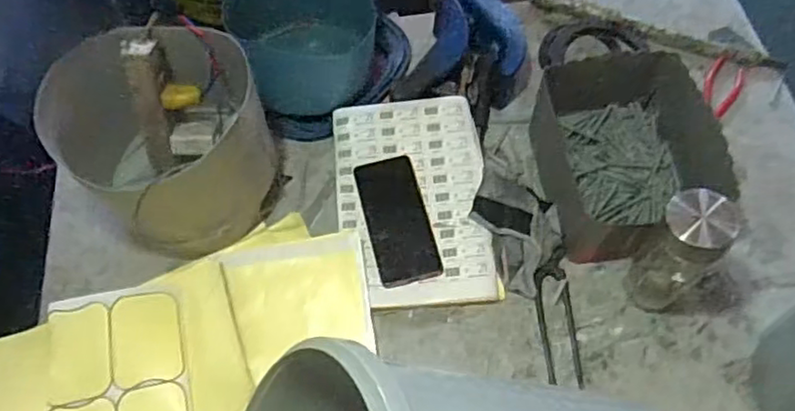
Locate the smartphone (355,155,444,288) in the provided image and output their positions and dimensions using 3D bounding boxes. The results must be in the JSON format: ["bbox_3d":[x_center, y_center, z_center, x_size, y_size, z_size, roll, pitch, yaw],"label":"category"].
[{"bbox_3d":[0.000,0.015,0.791,0.078,0.010,0.169,-12,61,-7],"label":"smartphone"}]

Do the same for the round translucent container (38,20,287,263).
[{"bbox_3d":[-0.274,-0.081,0.749,0.224,0.168,0.208,0,61,0],"label":"round translucent container"}]

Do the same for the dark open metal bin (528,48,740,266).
[{"bbox_3d":[0.288,-0.060,0.808,0.187,0.117,0.257,-5,61,-3],"label":"dark open metal bin"}]

